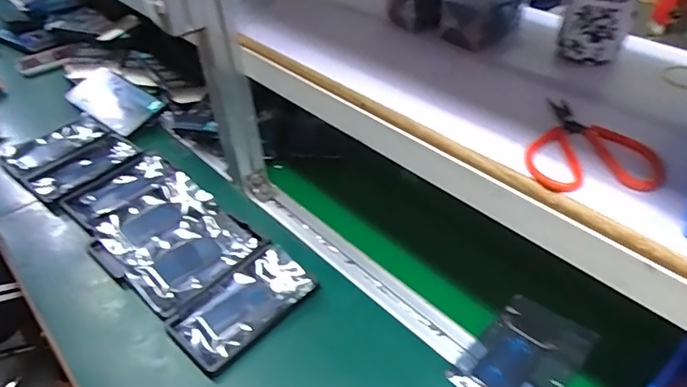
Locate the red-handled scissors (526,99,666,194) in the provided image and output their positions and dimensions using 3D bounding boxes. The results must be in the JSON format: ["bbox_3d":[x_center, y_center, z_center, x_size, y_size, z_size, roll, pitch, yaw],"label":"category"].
[{"bbox_3d":[0.206,-0.033,0.414,0.099,0.014,0.120,20,45,25],"label":"red-handled scissors"}]

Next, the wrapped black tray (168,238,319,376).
[{"bbox_3d":[-0.113,0.127,0.587,0.094,0.019,0.159,31,50,33],"label":"wrapped black tray"}]

